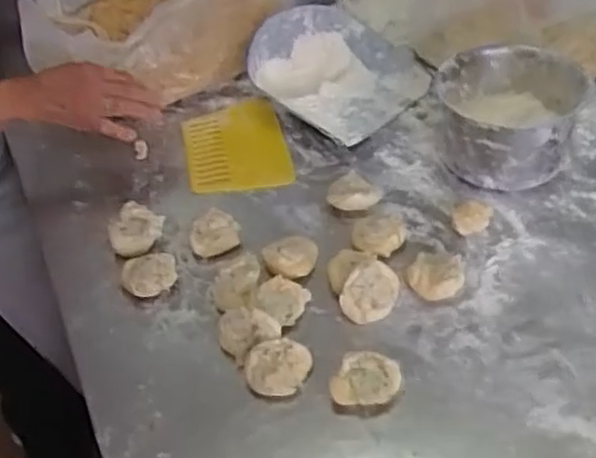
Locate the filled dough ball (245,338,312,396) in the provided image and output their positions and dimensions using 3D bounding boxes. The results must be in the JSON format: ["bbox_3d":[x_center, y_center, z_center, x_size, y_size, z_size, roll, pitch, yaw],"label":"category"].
[{"bbox_3d":[-0.016,0.120,0.614,0.056,0.032,0.042,-10,43,-3],"label":"filled dough ball"}]

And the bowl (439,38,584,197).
[{"bbox_3d":[0.232,-0.121,0.789,0.143,0.090,0.148,-4,43,4],"label":"bowl"}]

